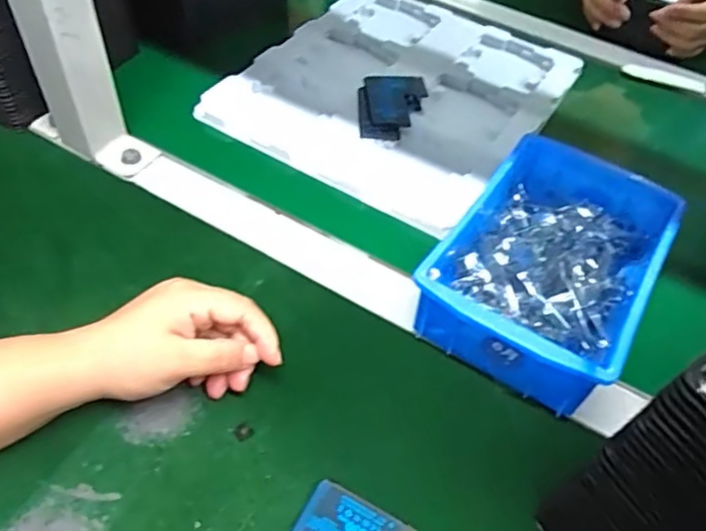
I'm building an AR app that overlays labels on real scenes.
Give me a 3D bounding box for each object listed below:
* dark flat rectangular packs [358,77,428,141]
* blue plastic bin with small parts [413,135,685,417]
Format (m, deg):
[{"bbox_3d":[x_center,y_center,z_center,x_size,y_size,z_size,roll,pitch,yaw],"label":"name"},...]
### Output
[{"bbox_3d":[0.039,-0.152,0.583,0.065,0.016,0.090,1,50,-4],"label":"dark flat rectangular packs"},{"bbox_3d":[0.140,-0.003,0.441,0.136,0.065,0.196,28,53,17],"label":"blue plastic bin with small parts"}]

